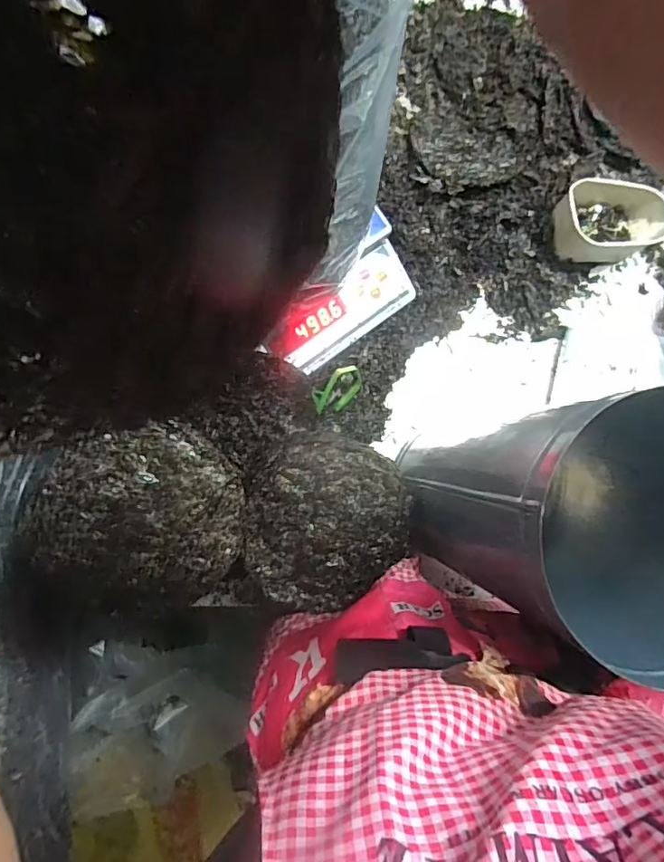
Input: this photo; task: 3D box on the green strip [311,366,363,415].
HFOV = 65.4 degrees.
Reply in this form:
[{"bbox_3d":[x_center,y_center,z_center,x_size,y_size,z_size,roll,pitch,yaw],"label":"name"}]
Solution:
[{"bbox_3d":[0.012,-0.061,0.754,0.088,0.056,0.046,-41,92,-9],"label":"green strip"}]

